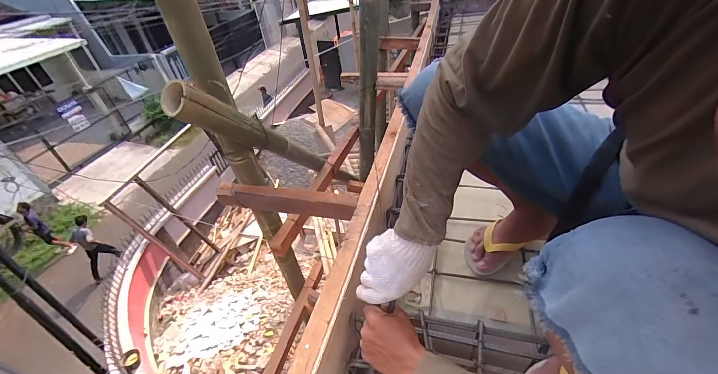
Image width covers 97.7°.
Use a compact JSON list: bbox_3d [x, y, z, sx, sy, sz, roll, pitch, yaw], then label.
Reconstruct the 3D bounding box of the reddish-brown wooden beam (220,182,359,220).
[{"bbox_3d":[-0.194,0.036,0.815,0.395,0.080,0.042,6,42,16],"label":"reddish-brown wooden beam"}]

